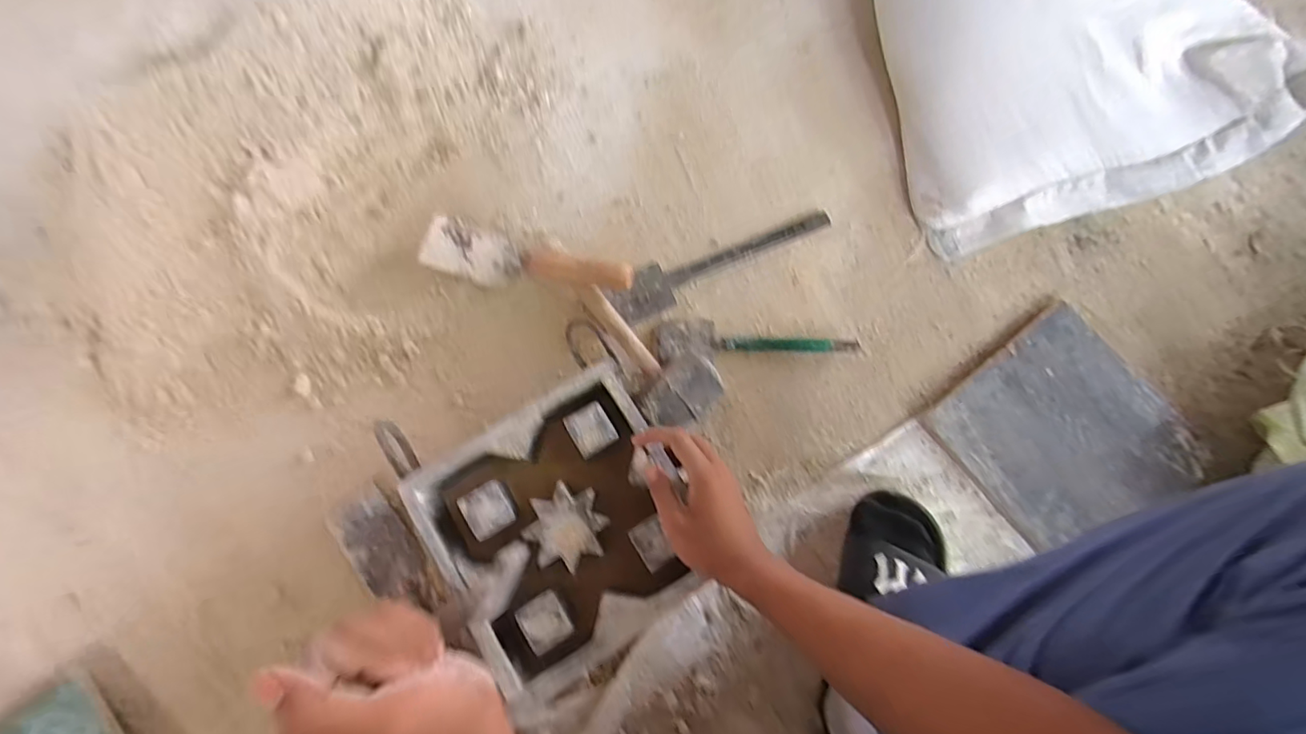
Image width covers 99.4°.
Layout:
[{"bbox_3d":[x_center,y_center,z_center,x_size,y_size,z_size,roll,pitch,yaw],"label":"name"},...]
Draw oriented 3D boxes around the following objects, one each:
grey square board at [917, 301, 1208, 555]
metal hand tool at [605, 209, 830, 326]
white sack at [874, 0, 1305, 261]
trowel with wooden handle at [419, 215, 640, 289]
[{"bbox_3d":[0.488,0.081,0.652,0.249,0.026,0.240,-36,78,-9],"label":"grey square board"},{"bbox_3d":[0.084,-0.141,0.707,0.294,0.022,0.056,-28,76,-8],"label":"metal hand tool"},{"bbox_3d":[0.499,-0.458,0.706,0.361,0.209,0.525,-9,75,-3],"label":"white sack"},{"bbox_3d":[-0.151,-0.131,0.681,0.262,0.061,0.072,12,74,18],"label":"trowel with wooden handle"}]

